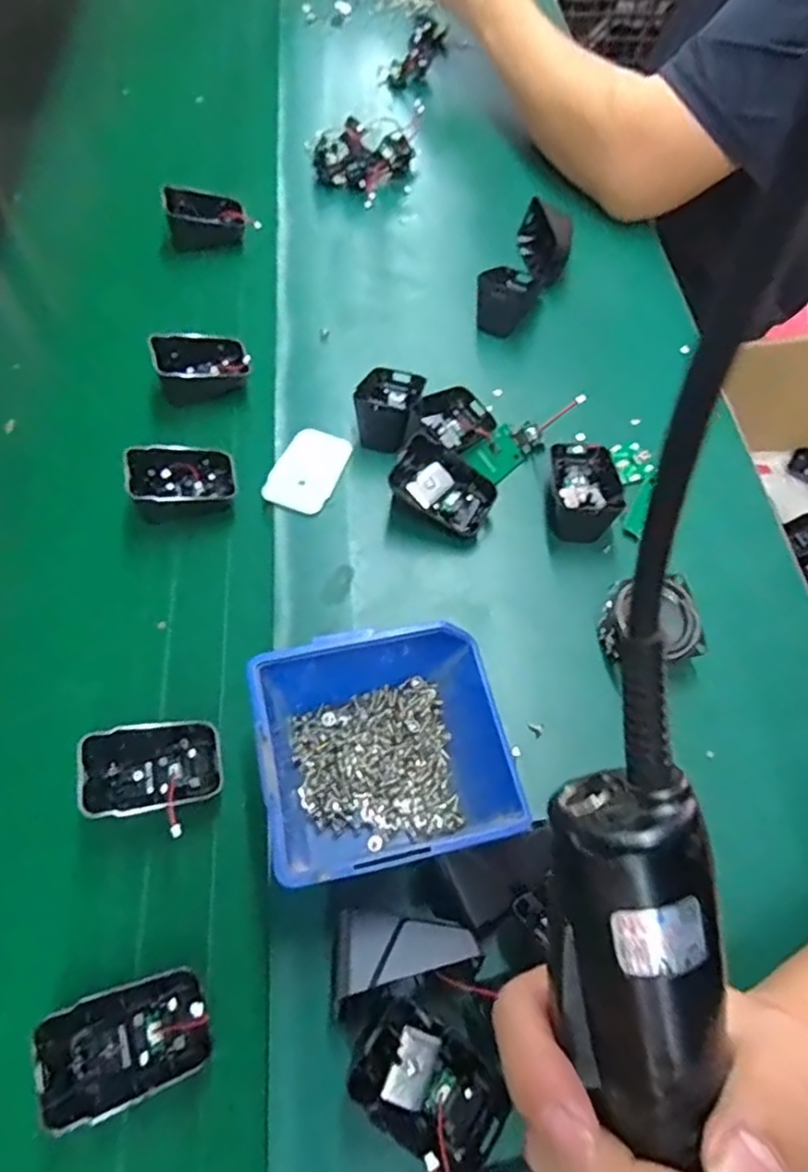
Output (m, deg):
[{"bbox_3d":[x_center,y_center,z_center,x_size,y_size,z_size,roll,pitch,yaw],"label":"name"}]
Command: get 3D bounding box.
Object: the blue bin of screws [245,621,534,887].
[{"bbox_3d":[-0.010,0.083,0.353,0.119,0.069,0.121,-12,62,-6],"label":"blue bin of screws"}]

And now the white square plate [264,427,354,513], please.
[{"bbox_3d":[-0.069,-0.082,0.477,0.046,0.004,0.069,19,62,9],"label":"white square plate"}]

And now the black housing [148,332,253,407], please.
[{"bbox_3d":[-0.151,-0.168,0.510,0.067,0.040,0.037,-20,64,-12],"label":"black housing"}]

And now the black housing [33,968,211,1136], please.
[{"bbox_3d":[-0.123,0.206,0.304,0.062,0.040,0.046,-21,63,-10],"label":"black housing"}]

